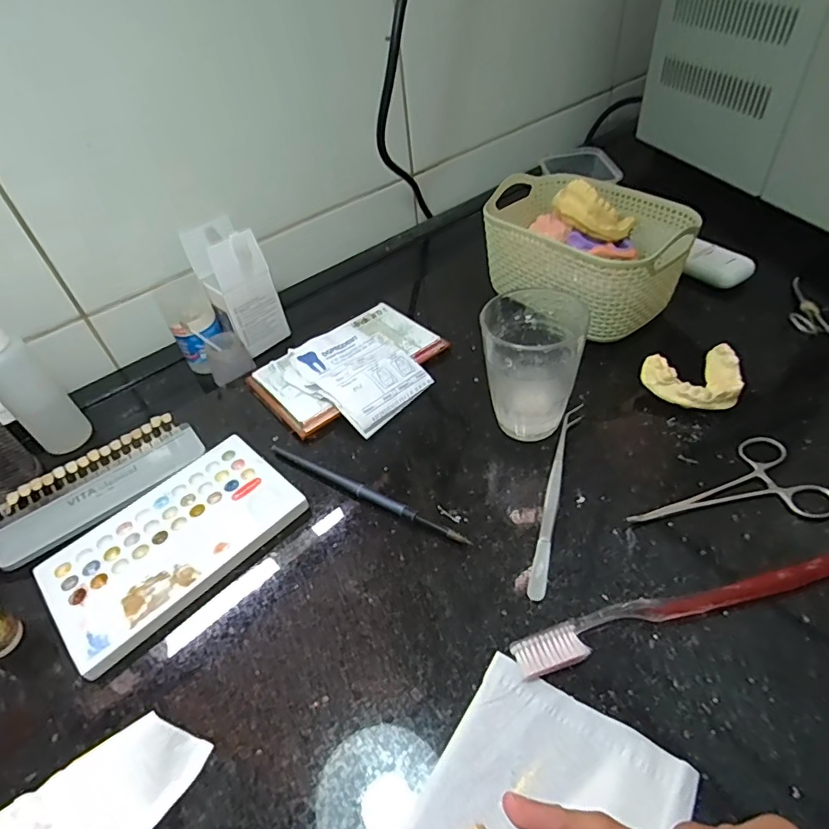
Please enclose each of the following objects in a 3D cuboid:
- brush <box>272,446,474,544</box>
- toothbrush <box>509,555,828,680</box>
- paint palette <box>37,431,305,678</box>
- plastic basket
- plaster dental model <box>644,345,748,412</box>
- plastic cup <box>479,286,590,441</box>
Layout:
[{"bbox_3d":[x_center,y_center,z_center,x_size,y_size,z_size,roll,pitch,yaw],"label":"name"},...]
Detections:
[{"bbox_3d":[-0.036,0.051,0.359,0.165,0.008,0.009,21,51,26],"label":"brush"},{"bbox_3d":[0.141,0.101,0.279,0.184,0.017,0.022,-14,45,-7],"label":"toothbrush"},{"bbox_3d":[-0.159,0.080,0.346,0.152,0.009,0.096,-37,52,-27],"label":"paint palette"},{"bbox_3d":[0.149,-0.144,0.467,0.119,0.086,0.167,-34,50,-23],"label":"plastic basket"},{"bbox_3d":[0.206,-0.024,0.381,0.068,0.027,0.048,-12,45,-5],"label":"plaster dental model"},{"bbox_3d":[0.082,-0.036,0.370,0.066,0.090,0.065,-4,44,4],"label":"plastic cup"}]

